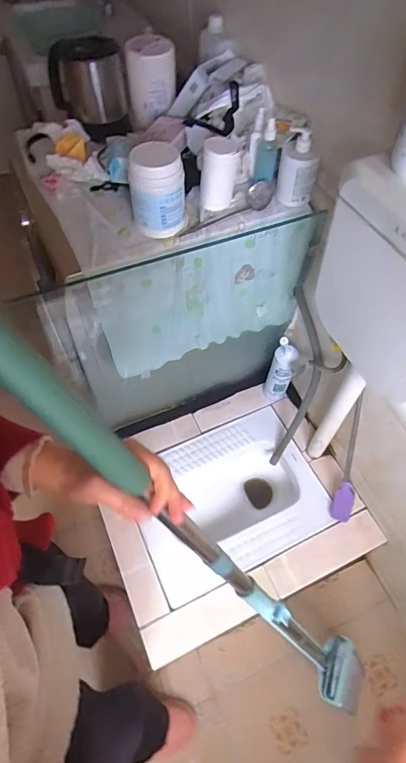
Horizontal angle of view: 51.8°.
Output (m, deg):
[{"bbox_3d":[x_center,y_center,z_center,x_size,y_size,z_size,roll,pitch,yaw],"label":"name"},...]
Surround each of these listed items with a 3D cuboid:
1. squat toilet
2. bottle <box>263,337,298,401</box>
[{"bbox_3d":[0.073,0.386,1.327,0.540,0.211,0.422,-21,60,-16],"label":"squat toilet"},{"bbox_3d":[0.244,-0.024,1.331,0.079,0.272,0.076,2,56,-2],"label":"bottle"}]

